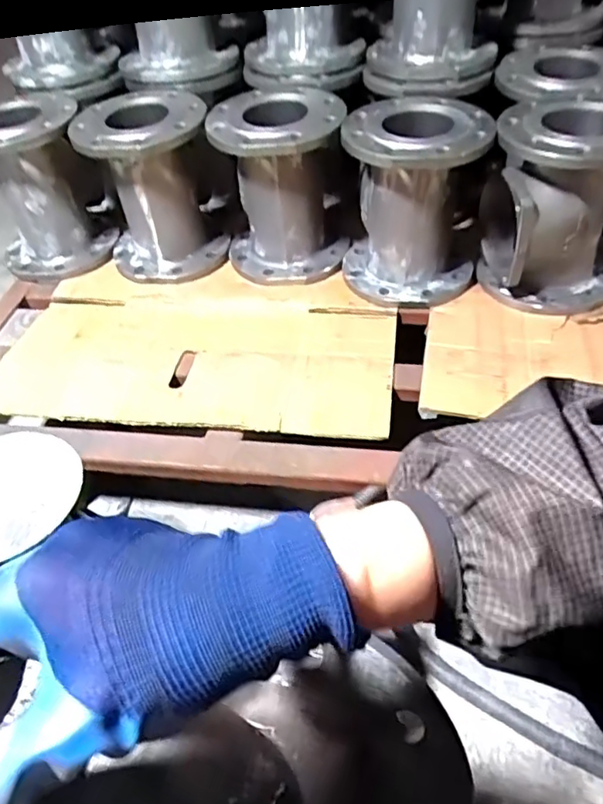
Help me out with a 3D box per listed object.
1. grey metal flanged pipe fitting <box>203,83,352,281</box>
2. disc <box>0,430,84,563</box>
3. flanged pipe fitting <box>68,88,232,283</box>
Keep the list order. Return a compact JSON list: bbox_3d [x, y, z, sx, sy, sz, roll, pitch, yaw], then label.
[{"bbox_3d":[-0.028,-0.352,1.034,0.217,0.275,0.252,-8,45,-2],"label":"grey metal flanged pipe fitting"},{"bbox_3d":[-0.316,0.095,0.626,0.160,0.010,0.160,-3,45,3],"label":"disc"},{"bbox_3d":[-0.255,-0.370,1.053,0.214,0.268,0.226,-22,47,-16],"label":"flanged pipe fitting"}]

